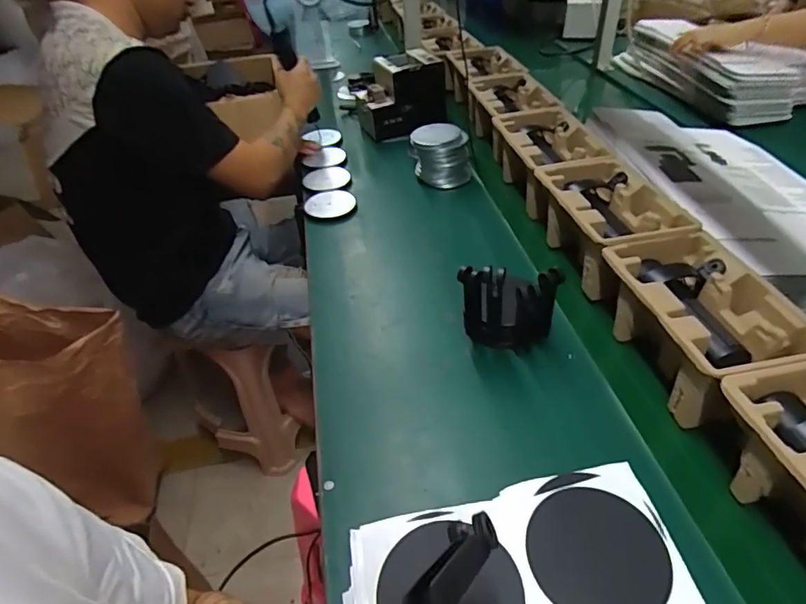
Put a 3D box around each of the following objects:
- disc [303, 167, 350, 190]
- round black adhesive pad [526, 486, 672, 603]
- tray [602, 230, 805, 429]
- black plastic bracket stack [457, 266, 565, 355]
[{"bbox_3d":[-0.162,-0.260,1.065,0.096,0.014,0.096,-4,41,4],"label":"disc"},{"bbox_3d":[0.138,0.178,0.359,0.091,0.004,0.095,-4,41,4],"label":"round black adhesive pad"},{"bbox_3d":[0.348,0.025,0.596,0.143,0.102,0.221,-12,41,-5],"label":"tray"},{"bbox_3d":[0.132,0.015,0.619,0.115,0.152,0.043,-2,41,7],"label":"black plastic bracket stack"}]

